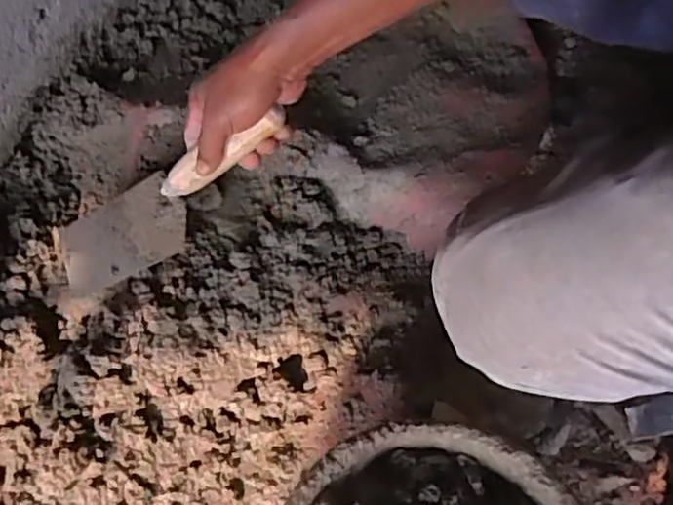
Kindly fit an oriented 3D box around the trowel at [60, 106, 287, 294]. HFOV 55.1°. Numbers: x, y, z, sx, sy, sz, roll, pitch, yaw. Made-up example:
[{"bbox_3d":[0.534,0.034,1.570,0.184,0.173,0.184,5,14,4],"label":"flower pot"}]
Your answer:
[{"bbox_3d":[-0.166,-0.046,0.619,0.258,0.051,0.093,-27,65,30],"label":"trowel"}]

